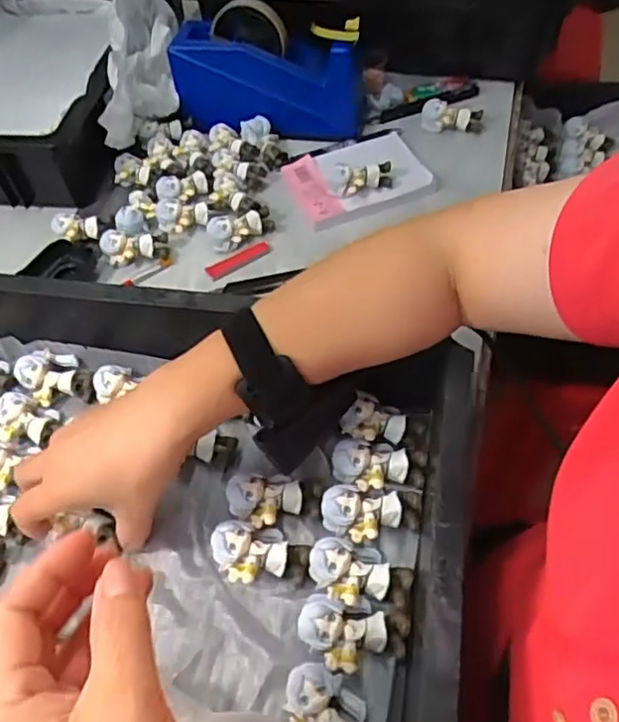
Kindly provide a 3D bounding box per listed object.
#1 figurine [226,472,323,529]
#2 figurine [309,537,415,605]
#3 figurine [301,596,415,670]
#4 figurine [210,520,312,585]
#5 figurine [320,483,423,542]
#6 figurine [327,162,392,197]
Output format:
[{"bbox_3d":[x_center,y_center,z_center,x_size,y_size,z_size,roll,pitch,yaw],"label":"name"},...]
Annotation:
[{"bbox_3d":[-0.024,0.097,0.432,0.064,0.023,0.034,-4,53,2],"label":"figurine"},{"bbox_3d":[0.032,0.135,0.396,0.062,0.023,0.038,0,53,4],"label":"figurine"},{"bbox_3d":[0.025,0.158,0.364,0.061,0.025,0.039,7,54,10],"label":"figurine"},{"bbox_3d":[-0.032,0.126,0.410,0.063,0.020,0.038,1,53,5],"label":"figurine"},{"bbox_3d":[0.041,0.103,0.421,0.065,0.022,0.038,7,54,10],"label":"figurine"},{"bbox_3d":[0.050,-0.180,0.622,0.062,0.030,0.027,-2,53,3],"label":"figurine"}]

